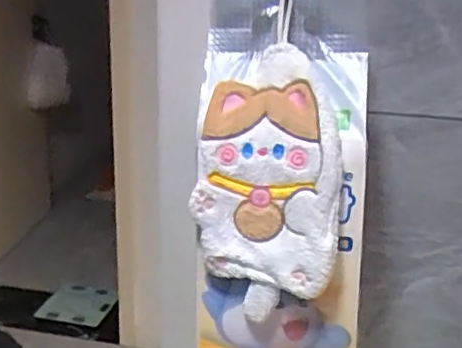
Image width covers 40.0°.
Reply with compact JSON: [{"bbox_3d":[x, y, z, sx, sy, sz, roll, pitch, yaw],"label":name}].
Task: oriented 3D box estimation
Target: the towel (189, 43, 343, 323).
[{"bbox_3d":[0.035,0.007,0.578,0.124,0.238,0.030,4,2,12],"label":"towel"}]

